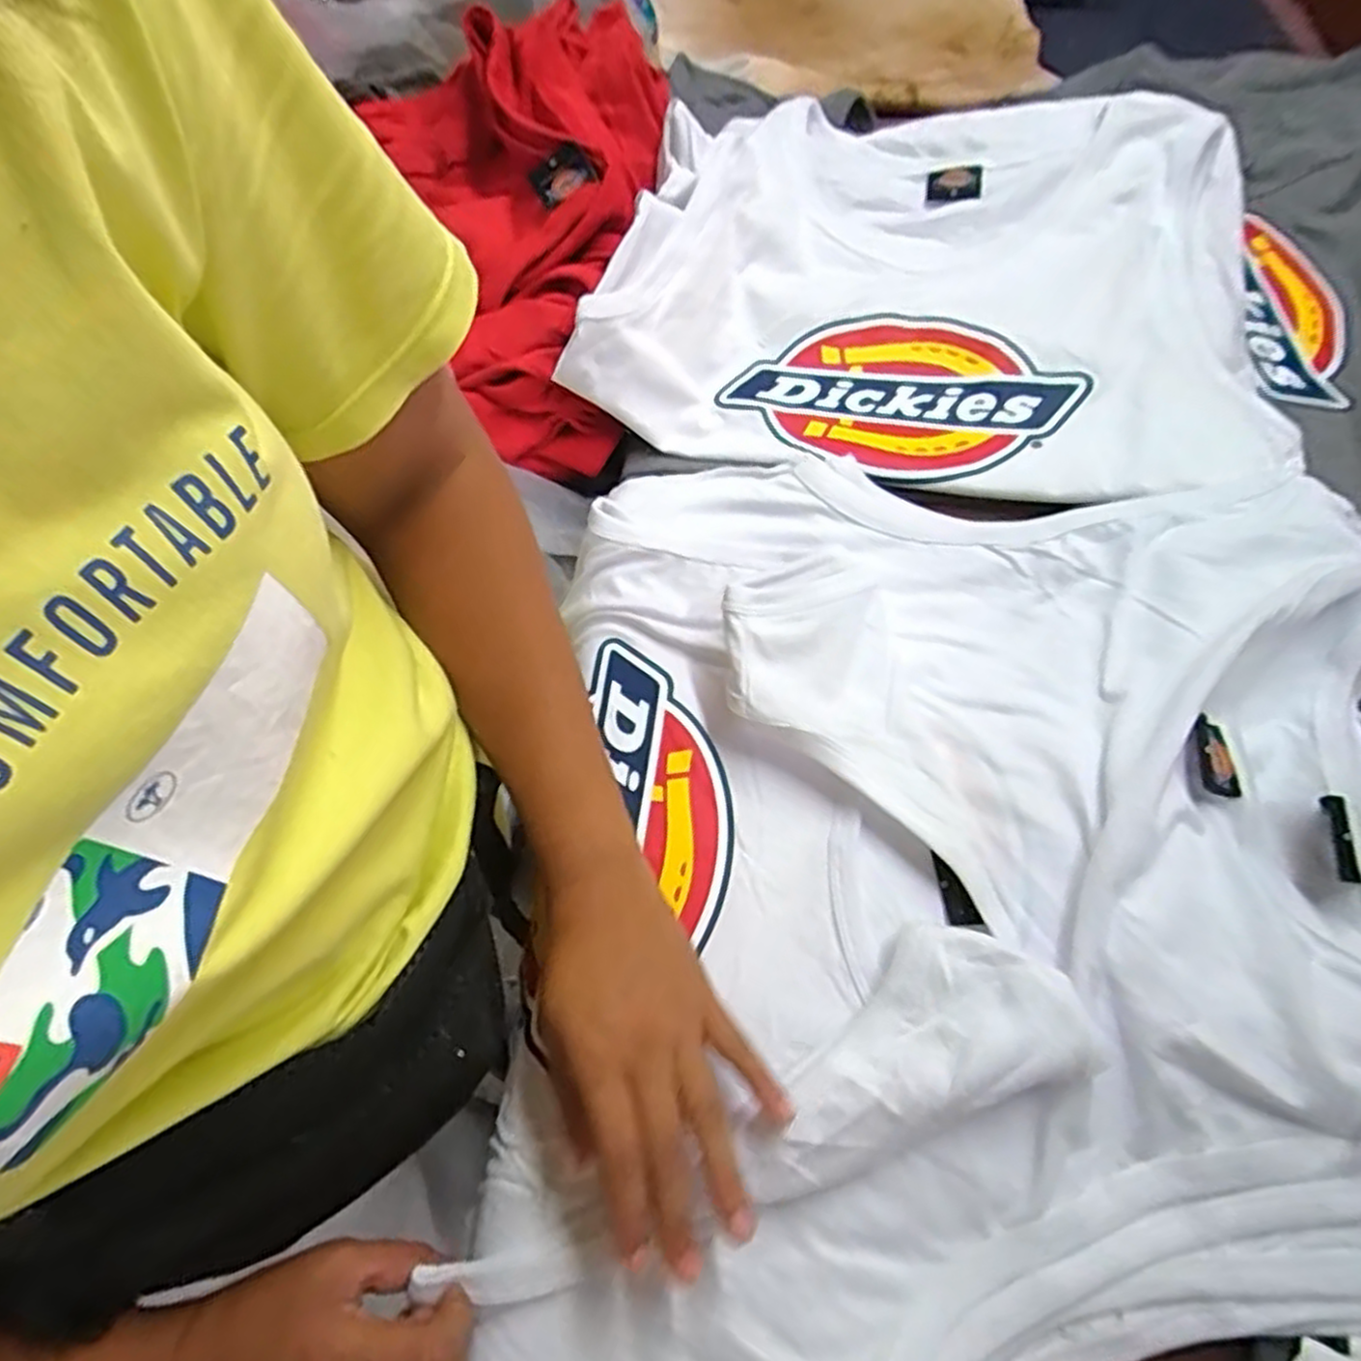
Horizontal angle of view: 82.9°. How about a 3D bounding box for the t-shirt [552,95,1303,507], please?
[{"bbox_3d":[0.199,-0.322,0.576,0.446,0.077,0.416,15,67,6],"label":"t-shirt"}]

